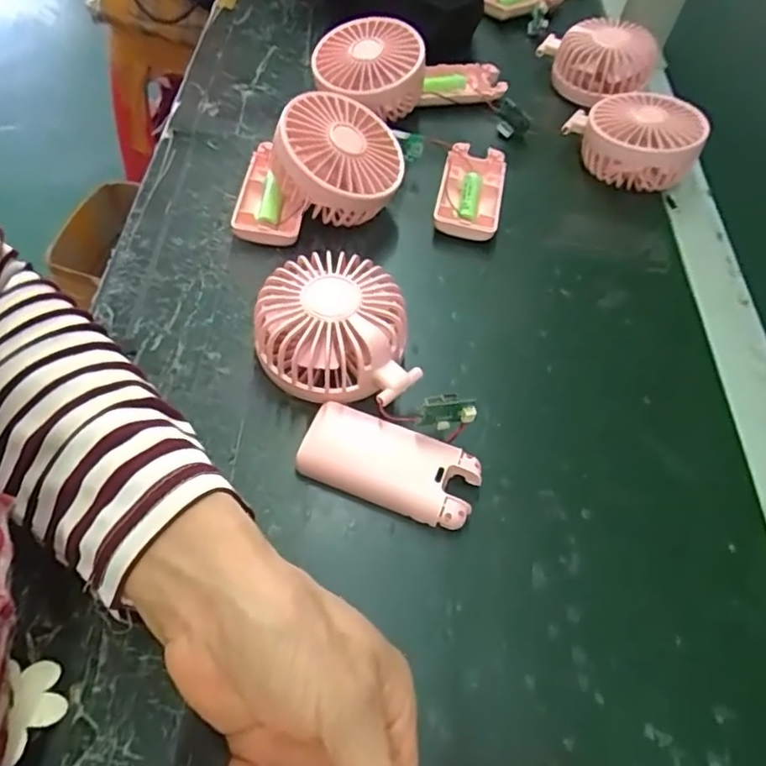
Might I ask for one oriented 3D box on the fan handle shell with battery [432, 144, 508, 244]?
[{"bbox_3d":[0.067,-0.146,0.449,0.046,0.017,0.089,12,57,3],"label":"fan handle shell with battery"}]

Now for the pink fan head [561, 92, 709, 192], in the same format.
[{"bbox_3d":[0.204,-0.198,0.480,0.082,0.045,0.092,-11,59,-12],"label":"pink fan head"}]

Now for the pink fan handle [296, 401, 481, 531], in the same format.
[{"bbox_3d":[0.003,0.043,0.319,0.093,0.018,0.043,21,58,8],"label":"pink fan handle"}]

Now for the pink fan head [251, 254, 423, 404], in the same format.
[{"bbox_3d":[-0.029,-0.028,0.345,0.085,0.046,0.087,2,57,-4],"label":"pink fan head"}]

